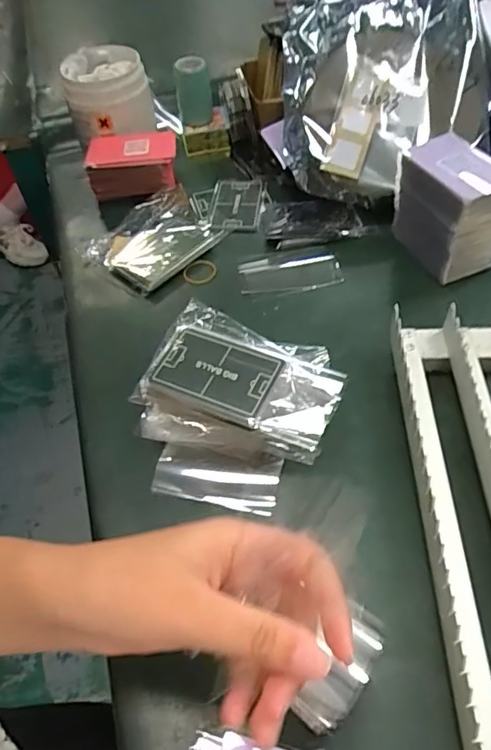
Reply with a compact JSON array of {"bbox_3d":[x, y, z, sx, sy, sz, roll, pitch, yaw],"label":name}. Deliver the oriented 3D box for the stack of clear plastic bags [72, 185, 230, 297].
[{"bbox_3d":[-0.089,-0.142,0.547,0.104,0.019,0.134,30,61,25],"label":"stack of clear plastic bags"}]

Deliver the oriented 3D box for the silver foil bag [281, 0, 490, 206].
[{"bbox_3d":[0.137,-0.323,0.533,0.199,0.056,0.287,1,84,12],"label":"silver foil bag"}]

